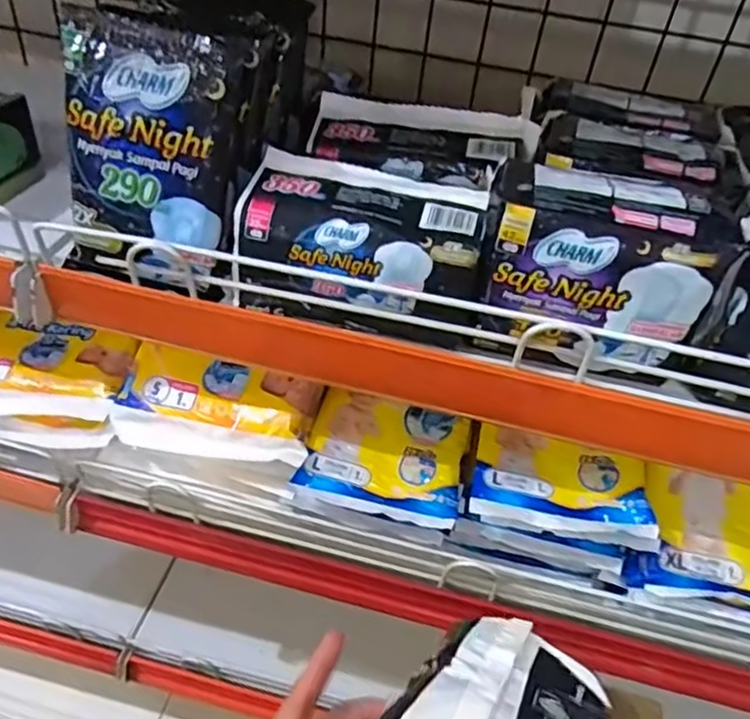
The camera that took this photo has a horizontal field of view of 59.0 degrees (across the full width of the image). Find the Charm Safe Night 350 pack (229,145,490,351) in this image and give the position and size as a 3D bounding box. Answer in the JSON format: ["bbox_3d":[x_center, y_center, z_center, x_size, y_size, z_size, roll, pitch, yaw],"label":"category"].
[{"bbox_3d":[-0.008,-0.067,0.403,0.141,0.071,0.066,13,43,7],"label":"Charm Safe Night 350 pack"}]

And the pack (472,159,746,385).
[{"bbox_3d":[0.127,-0.046,0.374,0.131,0.093,0.059,17,44,11],"label":"pack"}]

